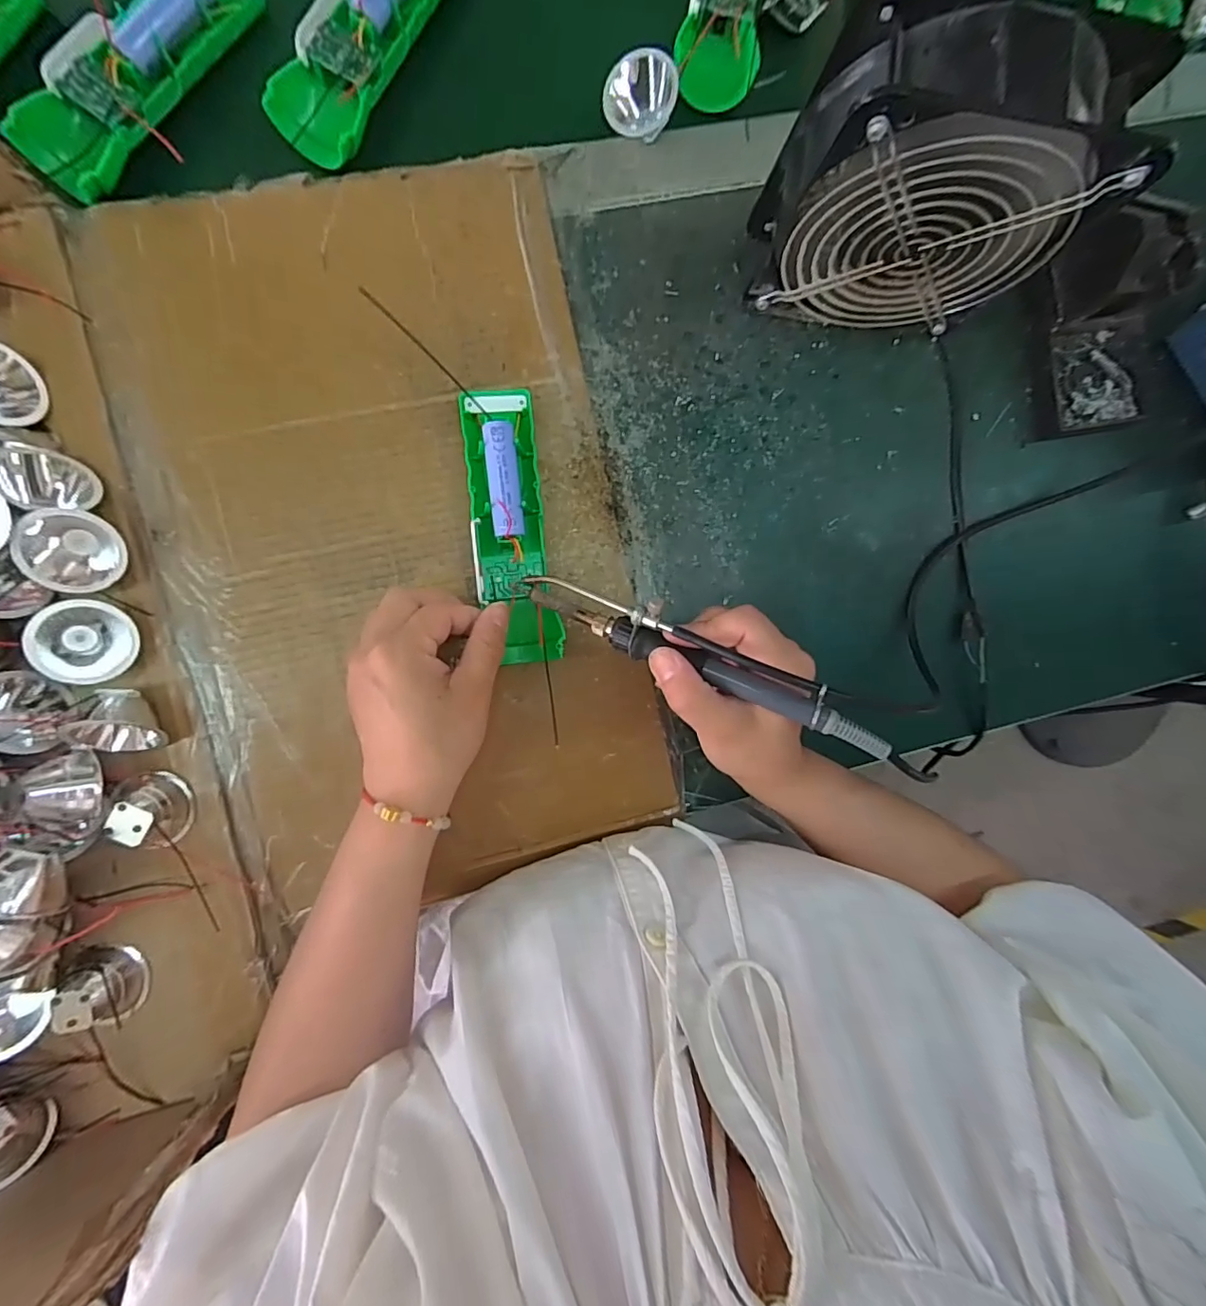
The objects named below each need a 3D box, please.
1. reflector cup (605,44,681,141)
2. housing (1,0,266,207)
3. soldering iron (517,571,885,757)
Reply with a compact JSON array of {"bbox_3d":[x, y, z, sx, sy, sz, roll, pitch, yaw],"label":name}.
[{"bbox_3d":[0.023,-0.326,0.321,0.040,0.039,0.021,22,58,-7],"label":"reflector cup"},{"bbox_3d":[-0.255,-0.323,0.299,0.049,0.022,0.155,38,89,-10],"label":"housing"},{"bbox_3d":[0.046,0.000,0.279,0.199,0.026,0.027,24,91,13],"label":"soldering iron"}]

